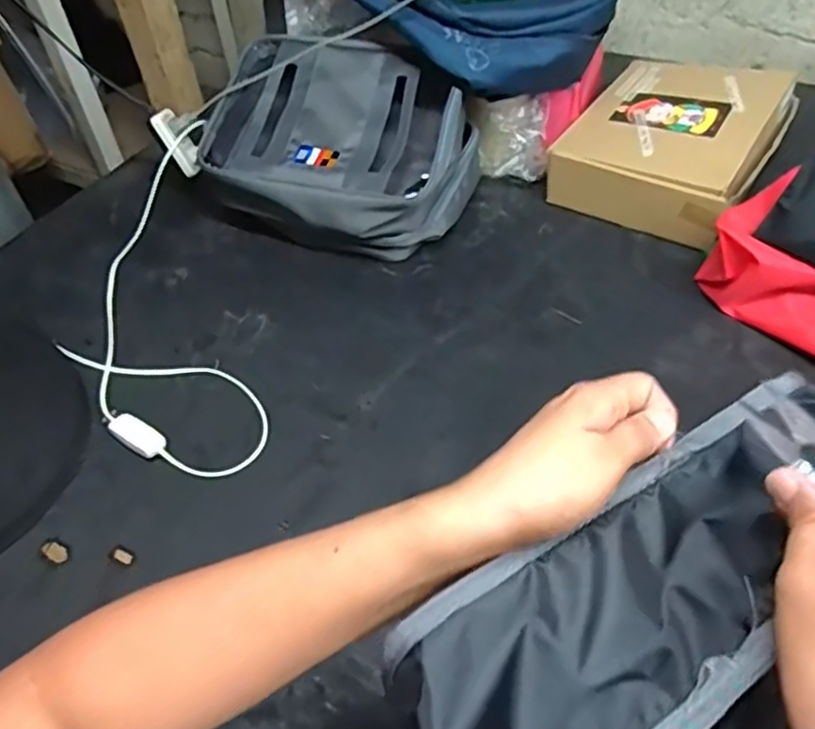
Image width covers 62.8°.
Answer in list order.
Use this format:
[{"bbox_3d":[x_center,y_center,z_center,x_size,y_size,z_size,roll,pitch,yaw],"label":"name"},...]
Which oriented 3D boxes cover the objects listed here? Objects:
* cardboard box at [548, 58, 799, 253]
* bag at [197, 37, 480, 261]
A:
[{"bbox_3d":[0.322,-0.275,0.815,0.214,0.081,0.267,26,55,25],"label":"cardboard box"},{"bbox_3d":[-0.087,-0.247,0.788,0.304,0.152,0.212,13,50,15],"label":"bag"}]

